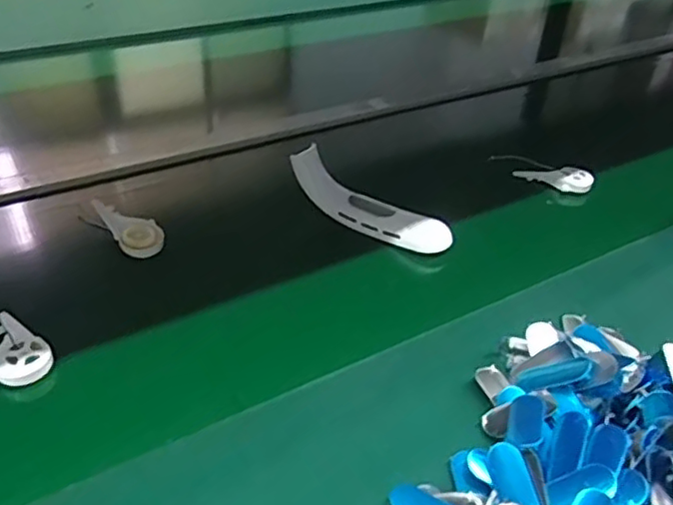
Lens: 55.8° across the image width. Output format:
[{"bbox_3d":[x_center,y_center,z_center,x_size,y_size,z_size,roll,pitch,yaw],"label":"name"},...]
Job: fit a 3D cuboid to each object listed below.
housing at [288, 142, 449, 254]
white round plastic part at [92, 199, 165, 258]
[{"bbox_3d":[0.036,-0.051,0.719,0.193,0.068,0.041,23,43,22],"label":"housing"},{"bbox_3d":[-0.222,-0.028,0.681,0.092,0.025,0.041,33,47,31],"label":"white round plastic part"}]

